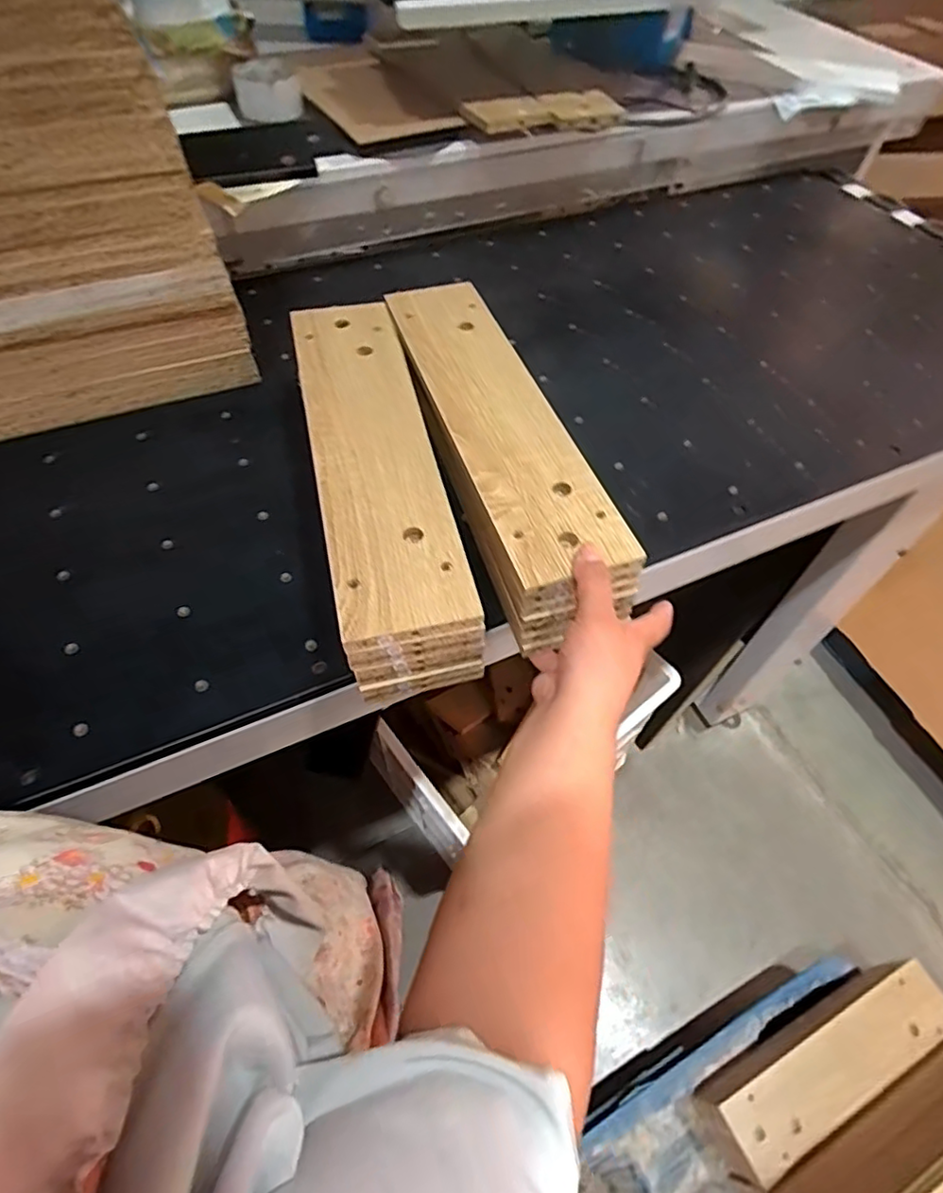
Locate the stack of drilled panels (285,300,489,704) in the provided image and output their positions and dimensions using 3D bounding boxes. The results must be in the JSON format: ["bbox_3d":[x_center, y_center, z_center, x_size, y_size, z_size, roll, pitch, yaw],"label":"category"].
[{"bbox_3d":[-0.088,-0.104,0.522,0.101,0.090,0.386,-12,55,-9],"label":"stack of drilled panels"}]

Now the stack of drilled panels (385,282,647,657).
[{"bbox_3d":[0.014,-0.143,0.528,0.108,0.072,0.381,-14,61,-10],"label":"stack of drilled panels"}]

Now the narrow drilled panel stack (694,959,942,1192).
[{"bbox_3d":[0.501,0.667,0.876,0.368,0.154,0.096,-25,58,-17],"label":"narrow drilled panel stack"}]

